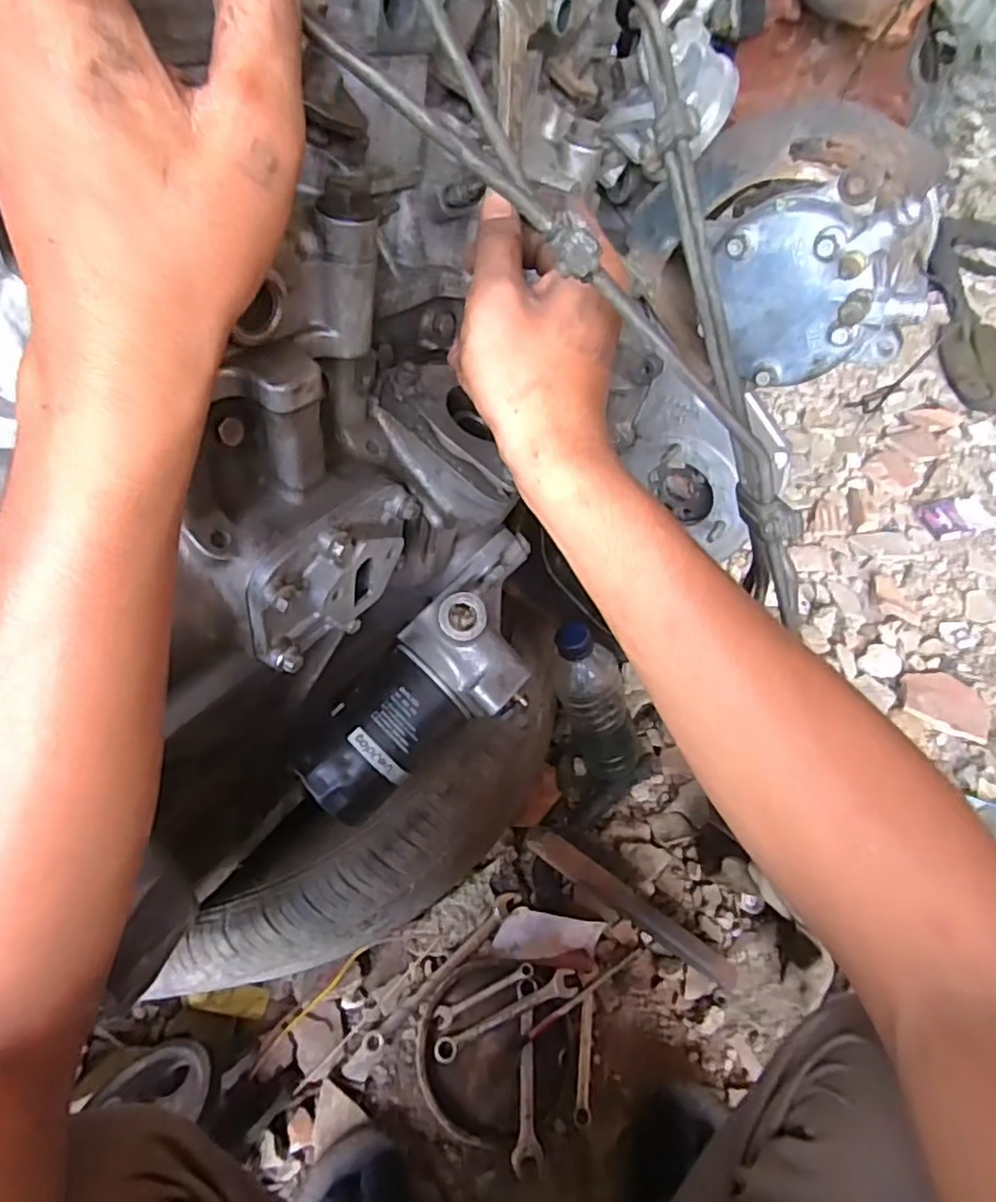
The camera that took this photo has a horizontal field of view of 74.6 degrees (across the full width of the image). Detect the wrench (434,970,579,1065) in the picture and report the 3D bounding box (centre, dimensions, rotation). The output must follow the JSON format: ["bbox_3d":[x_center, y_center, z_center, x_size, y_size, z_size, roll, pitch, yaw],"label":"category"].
[{"bbox_3d":[0.010,0.388,0.611,0.143,0.011,0.024,-19,61,-15],"label":"wrench"}]

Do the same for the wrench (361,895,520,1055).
[{"bbox_3d":[-0.050,0.354,0.631,0.190,0.010,0.021,-38,67,-24],"label":"wrench"}]

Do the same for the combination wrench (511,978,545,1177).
[{"bbox_3d":[0.025,0.421,0.586,0.026,0.010,0.139,1,58,-3],"label":"combination wrench"}]

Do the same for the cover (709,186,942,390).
[{"bbox_3d":[0.200,-0.202,0.425,0.141,0.111,0.053,36,62,17],"label":"cover"}]

